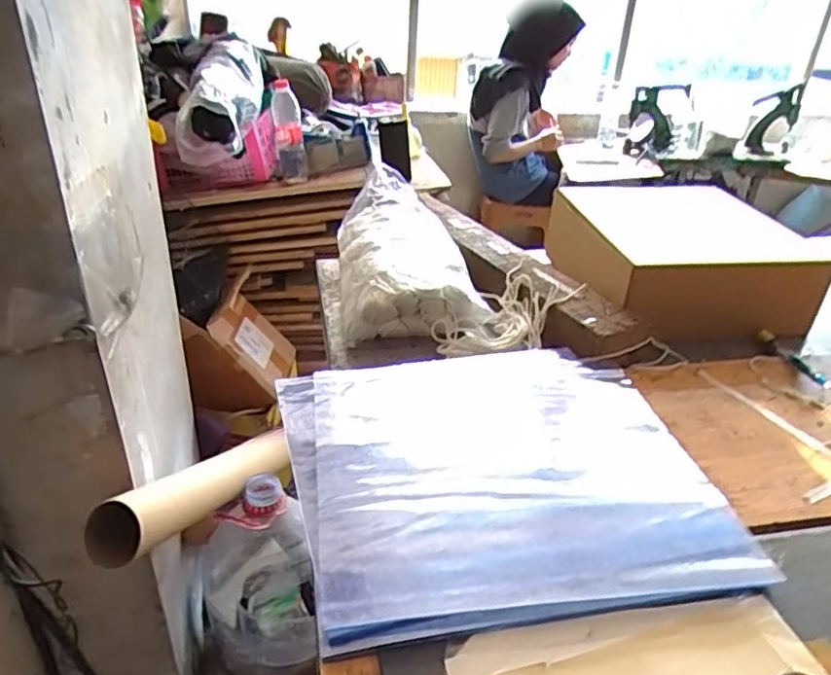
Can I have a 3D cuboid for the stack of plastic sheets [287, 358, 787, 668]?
[{"bbox_3d":[0.066,0.100,0.524,0.322,0.017,0.290,-4,30,-11],"label":"stack of plastic sheets"}]

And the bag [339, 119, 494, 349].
[{"bbox_3d":[-0.021,-0.125,0.890,0.169,0.087,0.425,0,30,-5],"label":"bag"}]

